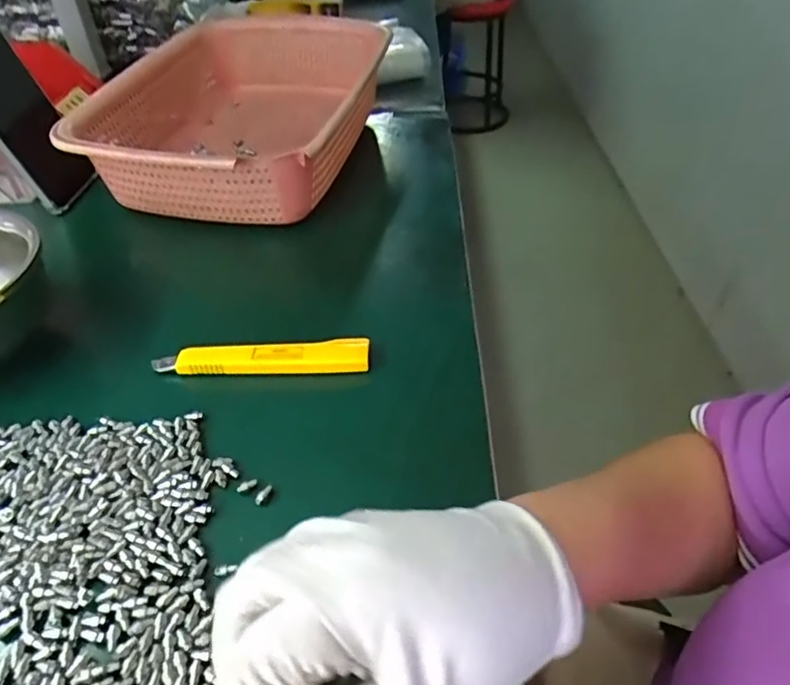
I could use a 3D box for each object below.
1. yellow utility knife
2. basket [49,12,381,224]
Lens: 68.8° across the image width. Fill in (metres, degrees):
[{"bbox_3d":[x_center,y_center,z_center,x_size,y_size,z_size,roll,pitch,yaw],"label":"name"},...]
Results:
[{"bbox_3d":[-0.079,0.010,0.341,0.125,0.011,0.020,-2,43,-1],"label":"yellow utility knife"},{"bbox_3d":[-0.141,-0.206,0.523,0.227,0.083,0.296,3,43,4],"label":"basket"}]

